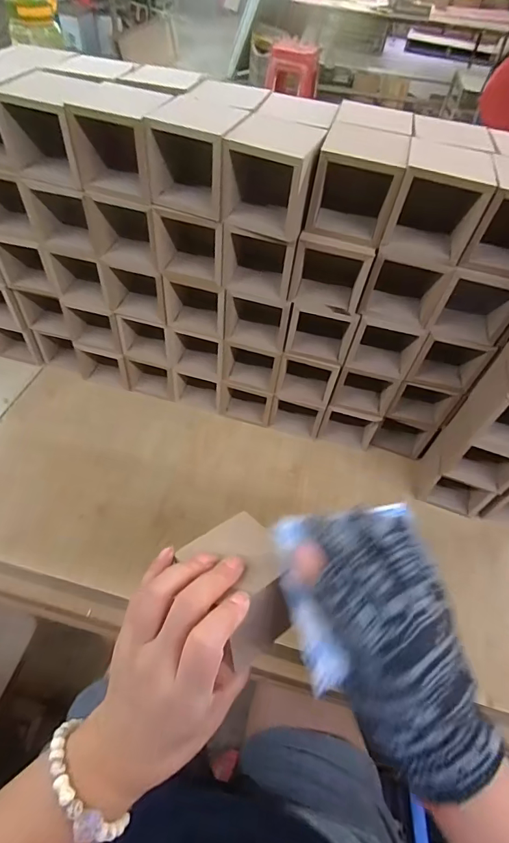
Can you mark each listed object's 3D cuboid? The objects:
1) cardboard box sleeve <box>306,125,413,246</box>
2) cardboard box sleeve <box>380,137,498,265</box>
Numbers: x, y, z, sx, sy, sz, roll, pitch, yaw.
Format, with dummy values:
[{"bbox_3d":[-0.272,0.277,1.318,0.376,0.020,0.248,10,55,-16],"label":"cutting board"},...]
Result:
[{"bbox_3d":[0.081,-0.186,0.329,0.061,0.060,0.064,17,52,7],"label":"cardboard box sleeve"},{"bbox_3d":[0.139,-0.168,0.324,0.061,0.063,0.063,17,52,7],"label":"cardboard box sleeve"}]

